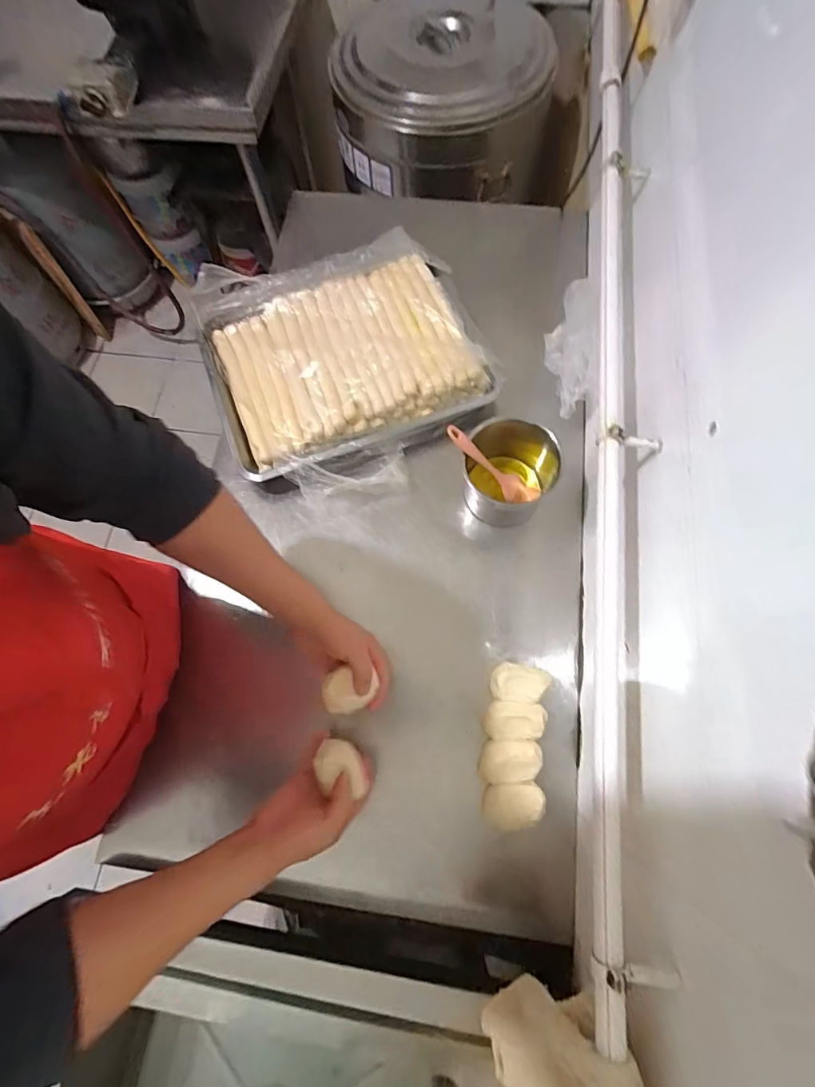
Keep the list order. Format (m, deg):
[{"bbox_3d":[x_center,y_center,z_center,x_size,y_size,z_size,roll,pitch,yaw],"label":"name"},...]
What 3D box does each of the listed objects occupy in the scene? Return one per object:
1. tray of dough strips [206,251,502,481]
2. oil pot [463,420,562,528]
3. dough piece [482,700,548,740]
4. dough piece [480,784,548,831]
[{"bbox_3d":[-0.106,-0.291,0.748,0.416,0.079,0.333,-21,72,-5],"label":"tray of dough strips"},{"bbox_3d":[0.145,-0.102,0.667,0.119,0.138,0.137,-6,72,0],"label":"oil pot"},{"bbox_3d":[0.138,0.228,0.592,0.077,0.041,0.050,-2,72,1],"label":"dough piece"},{"bbox_3d":[0.131,0.321,0.555,0.073,0.040,0.055,-5,72,0],"label":"dough piece"}]

